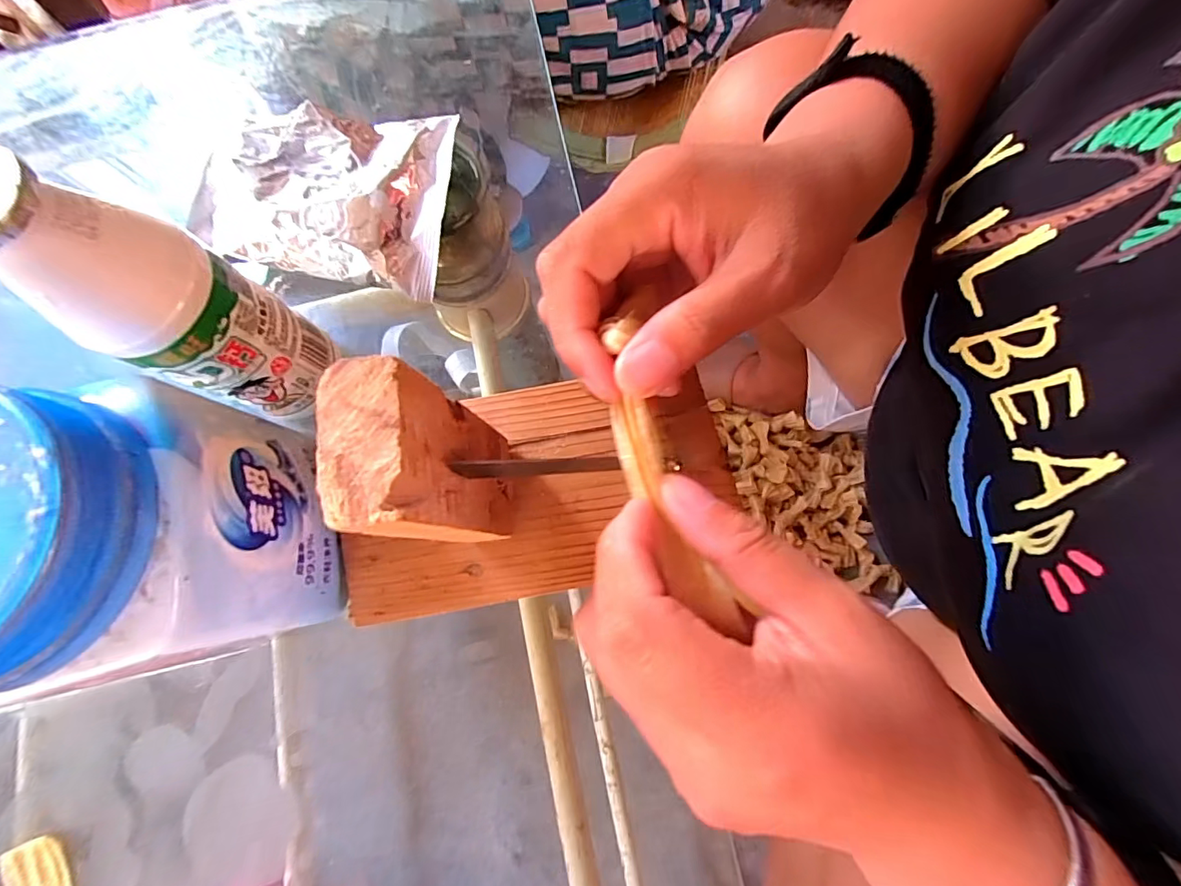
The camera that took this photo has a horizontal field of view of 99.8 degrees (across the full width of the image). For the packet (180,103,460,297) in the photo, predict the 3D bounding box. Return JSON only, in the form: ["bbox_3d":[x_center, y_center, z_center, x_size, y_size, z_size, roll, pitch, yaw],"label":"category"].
[{"bbox_3d":[-0.144,-0.137,0.265,0.128,0.021,0.095,7,80,-1],"label":"packet"}]

